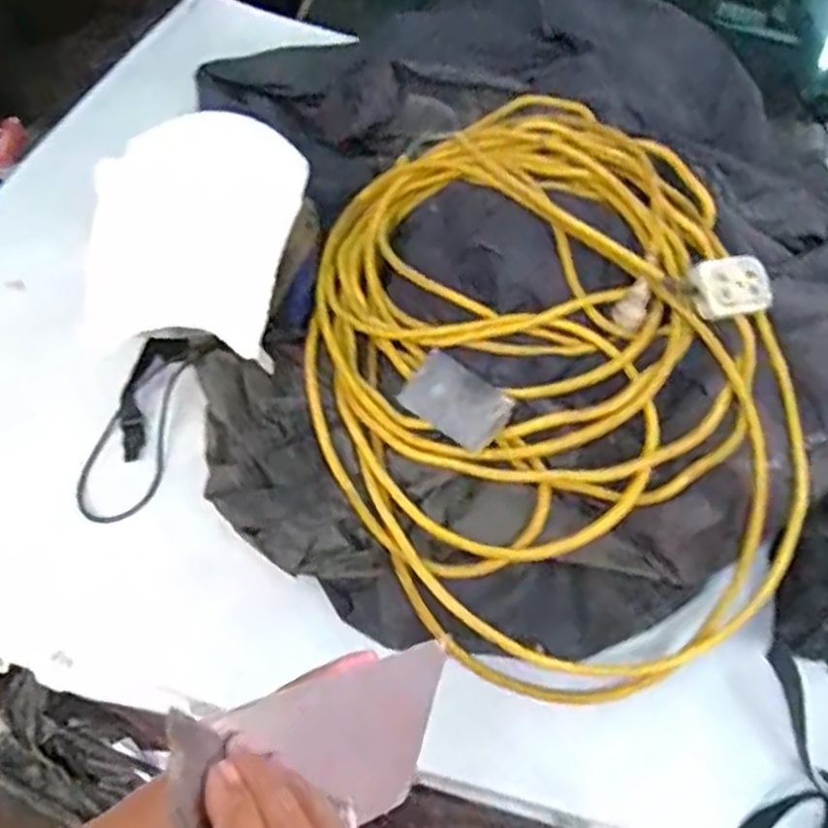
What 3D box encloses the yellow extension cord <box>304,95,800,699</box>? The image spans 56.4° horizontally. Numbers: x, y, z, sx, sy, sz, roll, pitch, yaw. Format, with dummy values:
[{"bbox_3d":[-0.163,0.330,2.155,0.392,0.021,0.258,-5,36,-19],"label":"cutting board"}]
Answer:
[{"bbox_3d":[0.140,-0.060,0.865,0.519,0.157,0.660,-36,62,-3],"label":"yellow extension cord"}]

